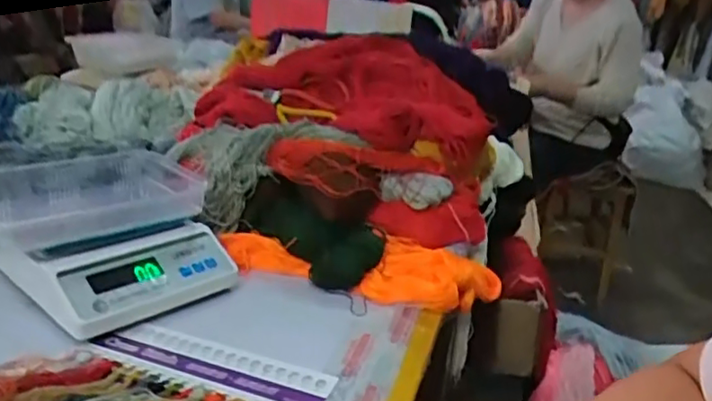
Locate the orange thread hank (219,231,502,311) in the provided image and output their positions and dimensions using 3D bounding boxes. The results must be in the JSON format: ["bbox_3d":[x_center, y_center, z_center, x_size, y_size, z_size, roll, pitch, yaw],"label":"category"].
[{"bbox_3d":[0.001,0.082,0.753,0.350,0.050,0.094,7,20,6],"label":"orange thread hank"}]

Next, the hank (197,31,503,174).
[{"bbox_3d":[-0.019,-0.153,0.890,0.413,0.135,0.196,16,22,28],"label":"hank"}]

